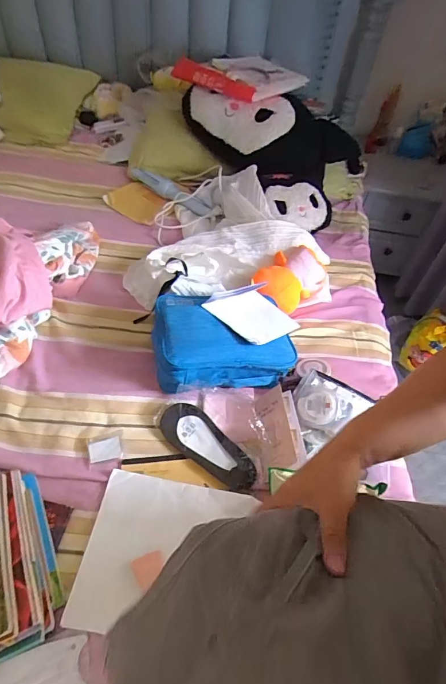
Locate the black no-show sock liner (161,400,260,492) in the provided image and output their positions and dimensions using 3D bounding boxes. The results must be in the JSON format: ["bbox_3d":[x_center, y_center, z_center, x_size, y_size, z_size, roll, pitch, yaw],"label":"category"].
[{"bbox_3d":[-0.030,0.191,0.723,0.200,0.017,0.083,38,58,21],"label":"black no-show sock liner"}]

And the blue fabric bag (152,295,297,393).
[{"bbox_3d":[-0.003,-0.015,0.814,0.282,0.090,0.198,-5,53,-9],"label":"blue fabric bag"}]

